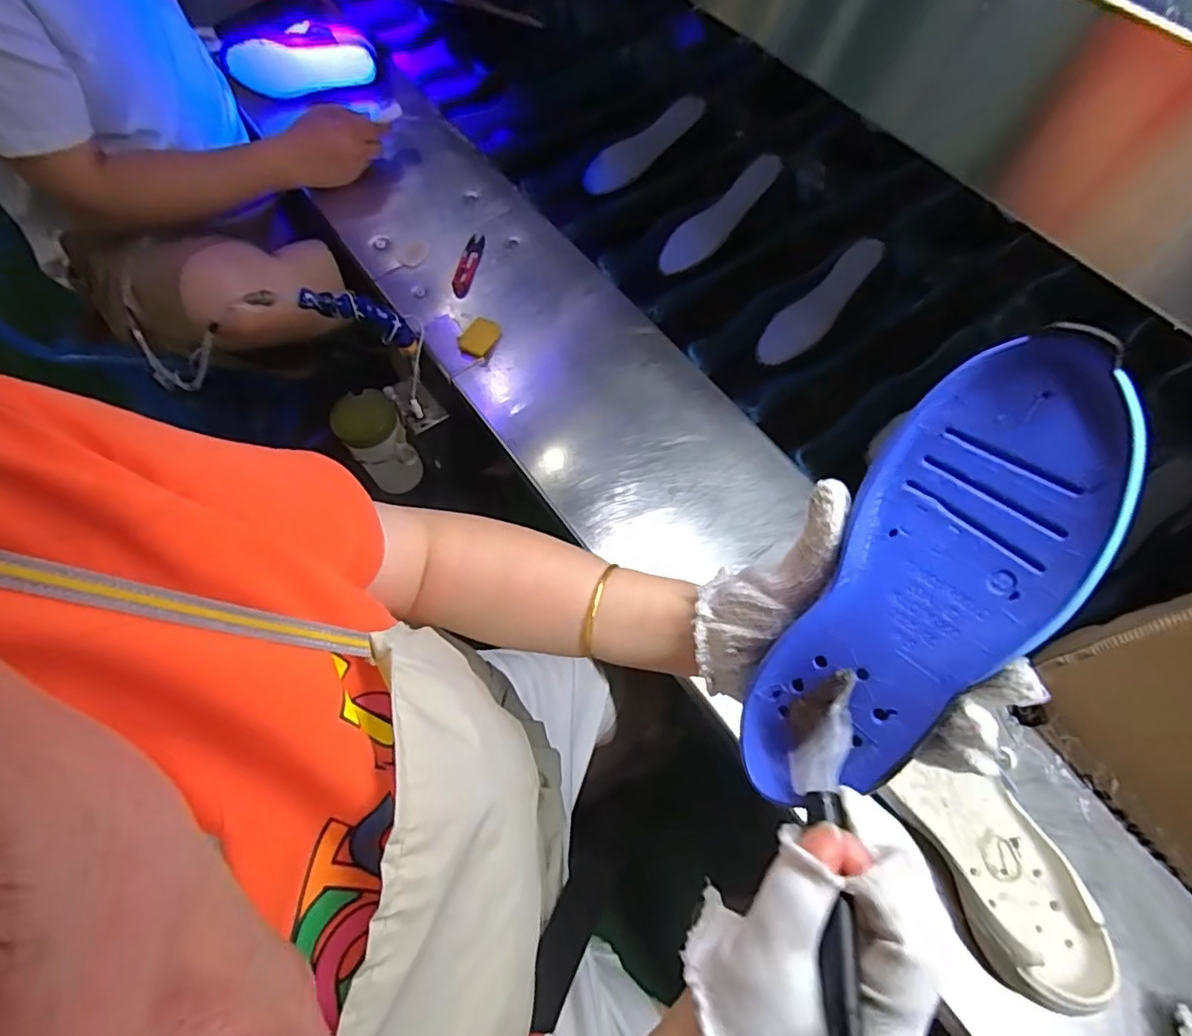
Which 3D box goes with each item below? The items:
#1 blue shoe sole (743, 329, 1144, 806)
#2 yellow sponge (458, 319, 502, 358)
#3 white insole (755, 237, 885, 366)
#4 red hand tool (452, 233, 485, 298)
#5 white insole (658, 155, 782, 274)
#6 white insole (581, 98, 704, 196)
[{"bbox_3d":[0.142,0.036,0.265,0.083,0.023,0.225,32,109,14],"label":"blue shoe sole"},{"bbox_3d":[-0.138,-0.212,0.712,0.040,0.015,0.048,24,63,9],"label":"yellow sponge"},{"bbox_3d":[0.281,-0.267,0.753,0.191,0.013,0.056,-45,71,7],"label":"white insole"},{"bbox_3d":[-0.162,-0.326,0.772,0.027,0.011,0.111,9,62,2],"label":"red hand tool"},{"bbox_3d":[0.167,-0.405,0.811,0.197,0.013,0.058,-42,69,10],"label":"white insole"},{"bbox_3d":[0.070,-0.536,0.874,0.194,0.051,0.015,-29,26,7],"label":"white insole"}]

